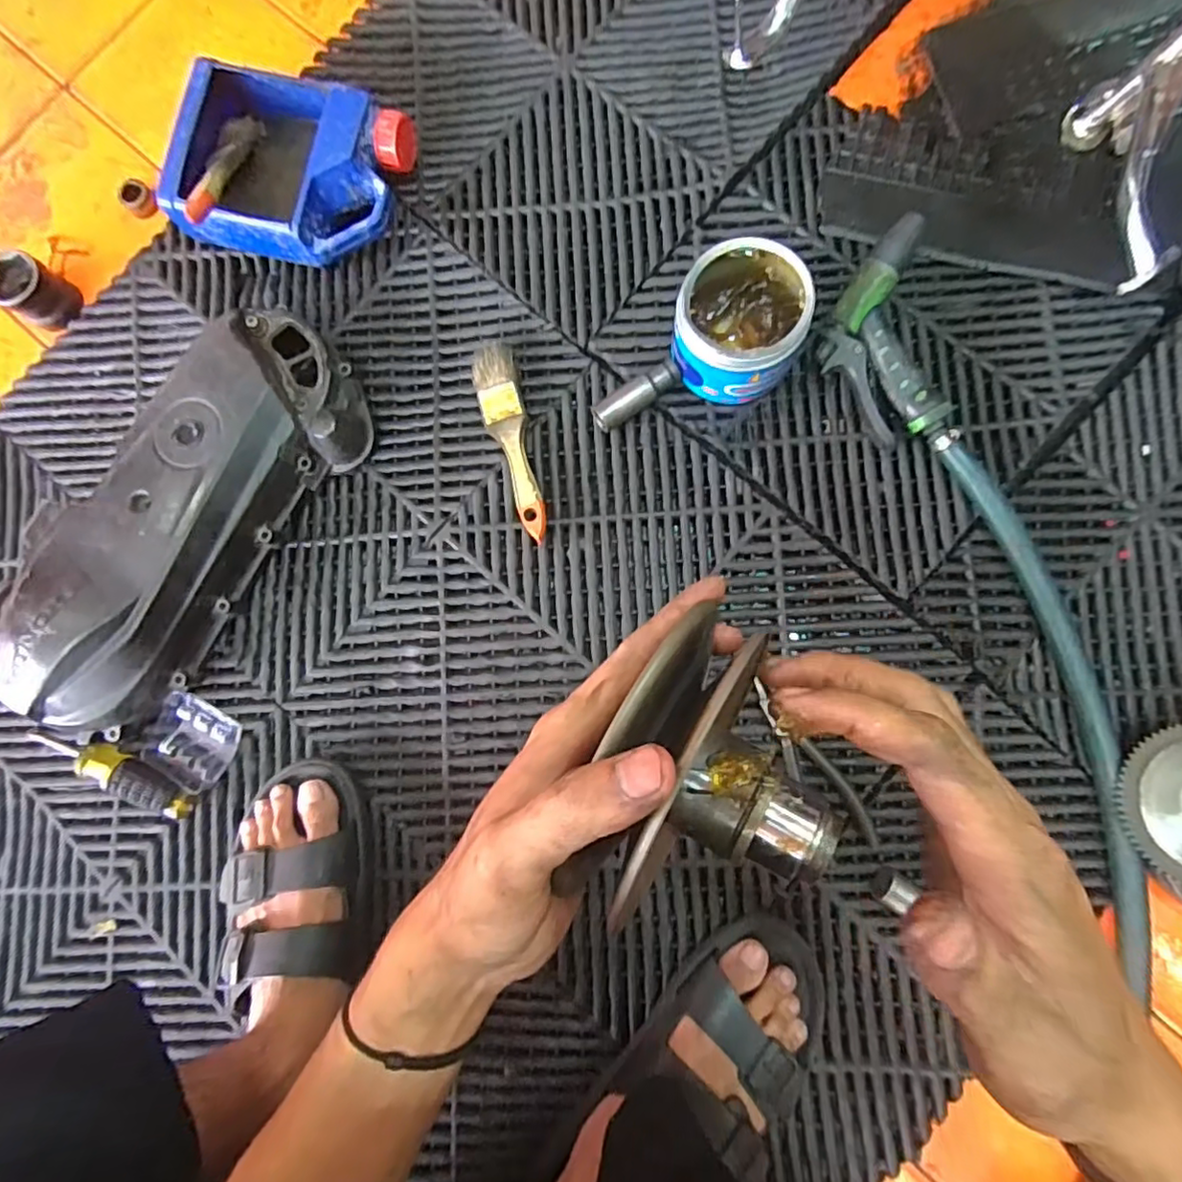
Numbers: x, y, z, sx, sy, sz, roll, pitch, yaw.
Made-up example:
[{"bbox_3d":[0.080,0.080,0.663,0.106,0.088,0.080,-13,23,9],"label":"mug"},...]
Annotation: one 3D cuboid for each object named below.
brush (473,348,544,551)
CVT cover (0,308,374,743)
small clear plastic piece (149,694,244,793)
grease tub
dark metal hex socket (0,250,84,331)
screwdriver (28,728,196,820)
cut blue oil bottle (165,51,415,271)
[{"bbox_3d":[-0.071,-0.128,0.541,0.037,0.023,0.173,-12,84,2],"label":"brush"},{"bbox_3d":[-0.344,-0.062,0.520,0.150,0.082,0.379,35,87,6],"label":"CVT cover"},{"bbox_3d":[-0.338,0.129,0.532,0.064,0.023,0.063,24,86,6],"label":"small clear plastic piece"},{"bbox_3d":[0.123,-0.214,0.506,0.100,0.080,0.105,0,84,4],"label":"grease tub"},{"bbox_3d":[-0.513,-0.277,0.573,0.053,0.050,0.051,35,87,6],"label":"dark metal hex socket"},{"bbox_3d":[-0.401,0.146,0.523,0.150,0.032,0.033,23,86,5],"label":"screwdriver"},{"bbox_3d":[-0.267,-0.367,0.554,0.184,0.070,0.160,22,86,5],"label":"cut blue oil bottle"}]

